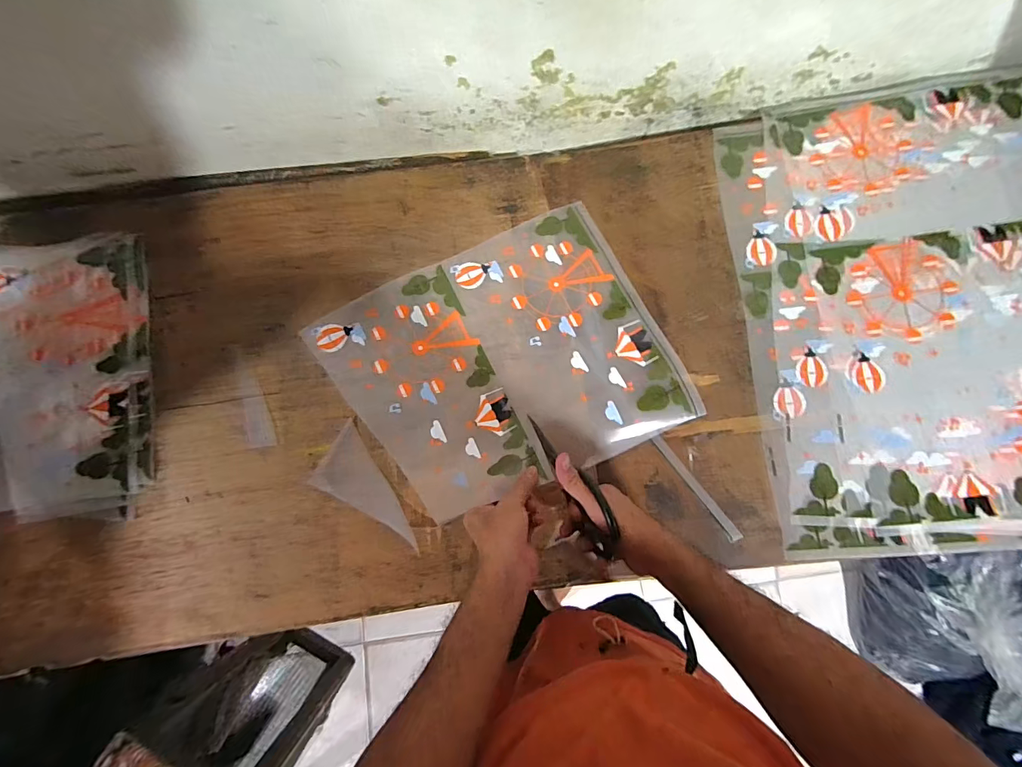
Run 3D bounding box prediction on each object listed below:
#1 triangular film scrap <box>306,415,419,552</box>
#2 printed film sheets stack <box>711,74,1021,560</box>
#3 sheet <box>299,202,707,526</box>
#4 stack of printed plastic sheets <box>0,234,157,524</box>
[{"bbox_3d":[-0.171,0.129,0.567,0.160,0.010,0.088,30,79,3],"label":"triangular film scrap"},{"bbox_3d":[0.541,-0.106,0.568,0.457,0.015,0.603,-5,79,7],"label":"printed film sheets stack"},{"bbox_3d":[-0.011,-0.029,0.574,0.416,0.063,0.341,-26,82,-6],"label":"sheet"},{"bbox_3d":[-0.609,-0.011,0.580,0.259,0.009,0.388,-13,81,-4],"label":"stack of printed plastic sheets"}]

